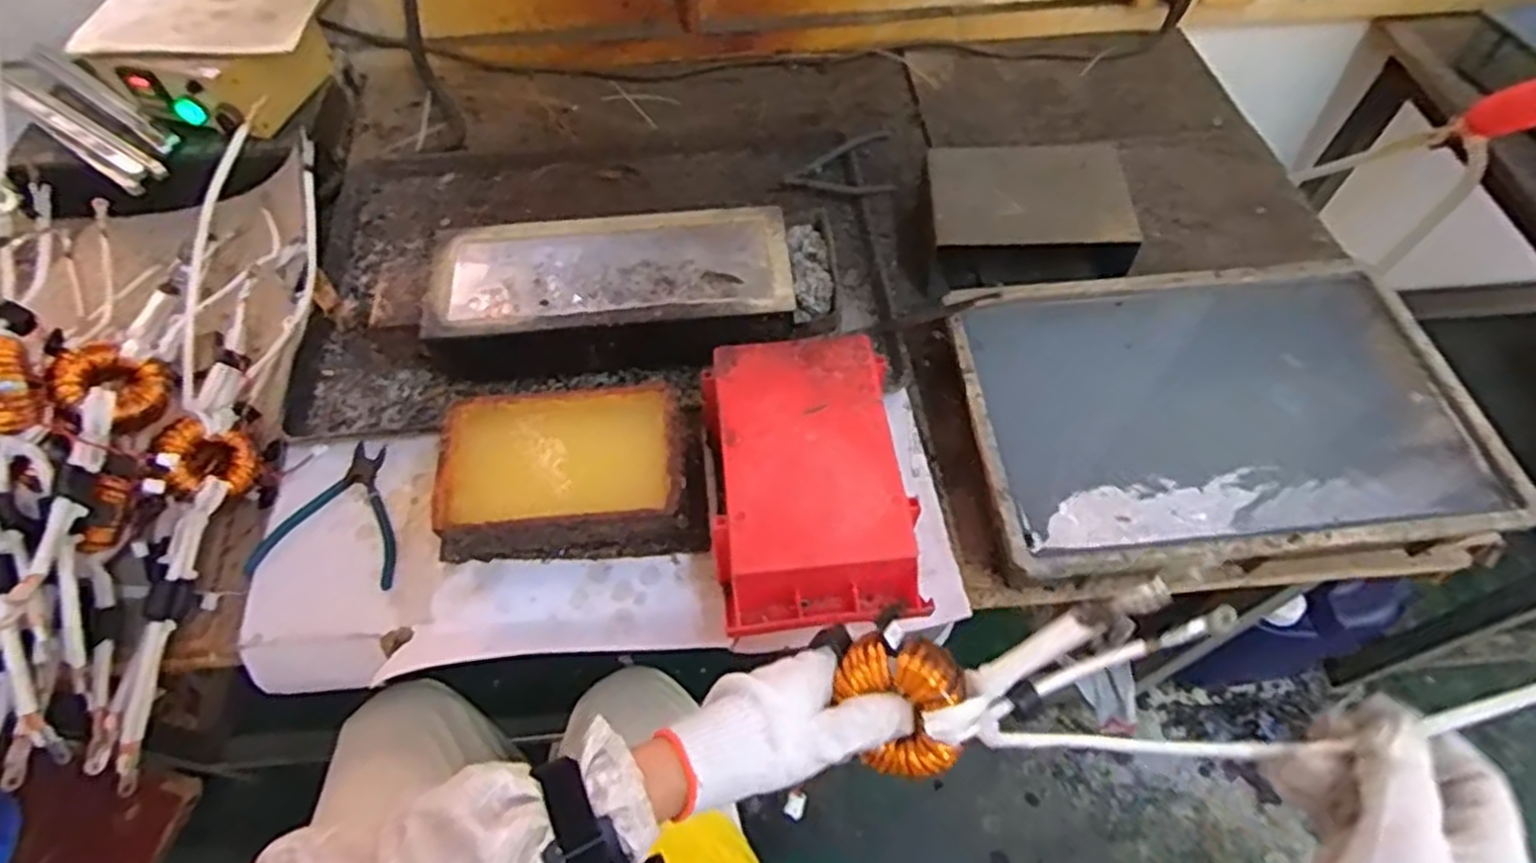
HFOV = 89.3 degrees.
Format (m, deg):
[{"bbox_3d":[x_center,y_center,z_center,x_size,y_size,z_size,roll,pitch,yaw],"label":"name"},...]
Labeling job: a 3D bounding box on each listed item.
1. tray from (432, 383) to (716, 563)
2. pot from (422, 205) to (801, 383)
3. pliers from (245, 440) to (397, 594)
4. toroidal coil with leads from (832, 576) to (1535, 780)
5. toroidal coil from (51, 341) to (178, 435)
[{"bbox_3d":[-0.166,0.034,0.682,0.223,0.070,0.138,-3,58,-1],"label":"tray"},{"bbox_3d":[-0.150,-0.129,0.769,0.338,0.080,0.165,-5,58,-3],"label":"pot"},{"bbox_3d":[-0.382,0.072,0.701,0.132,0.009,0.129,6,58,4],"label":"pliers"},{"bbox_3d":[0.230,0.131,0.402,0.376,0.095,0.077,-12,55,21],"label":"toroidal coil with leads"},{"bbox_3d":[-0.557,-0.037,0.657,0.077,0.032,0.069,33,53,-20],"label":"toroidal coil"}]

